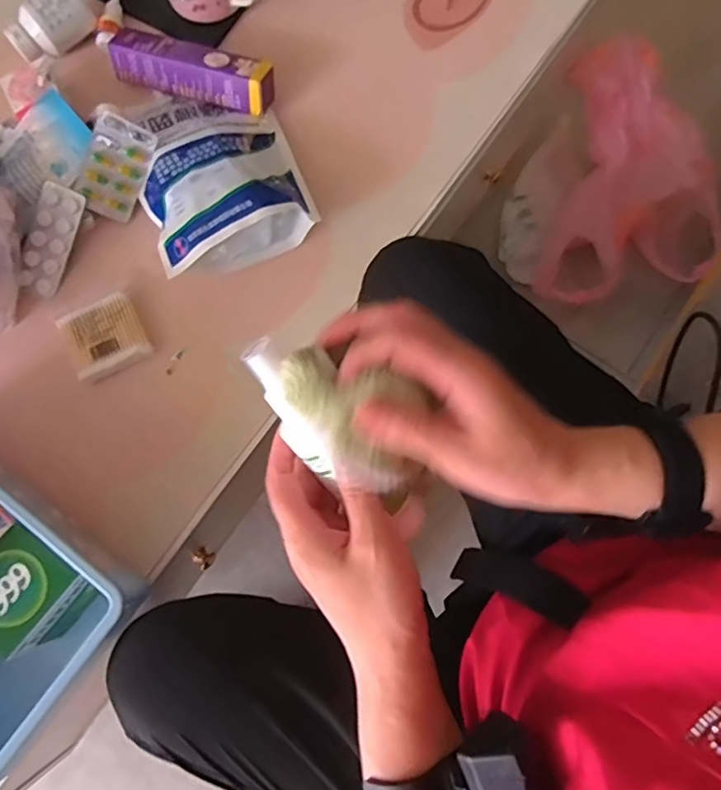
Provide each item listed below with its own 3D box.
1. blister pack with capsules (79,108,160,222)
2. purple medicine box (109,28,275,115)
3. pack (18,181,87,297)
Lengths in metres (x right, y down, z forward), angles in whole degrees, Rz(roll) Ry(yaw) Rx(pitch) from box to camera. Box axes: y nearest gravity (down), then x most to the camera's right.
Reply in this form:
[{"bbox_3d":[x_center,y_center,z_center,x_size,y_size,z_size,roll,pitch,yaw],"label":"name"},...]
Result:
[{"bbox_3d":[-0.257,-0.238,0.602,0.055,0.006,0.097,17,109,-33],"label":"blister pack with capsules"},{"bbox_3d":[-0.186,-0.363,0.633,0.176,0.038,0.052,16,80,4],"label":"purple medicine box"},{"bbox_3d":[-0.330,-0.164,0.607,0.044,0.008,0.113,22,98,-10],"label":"pack"}]

